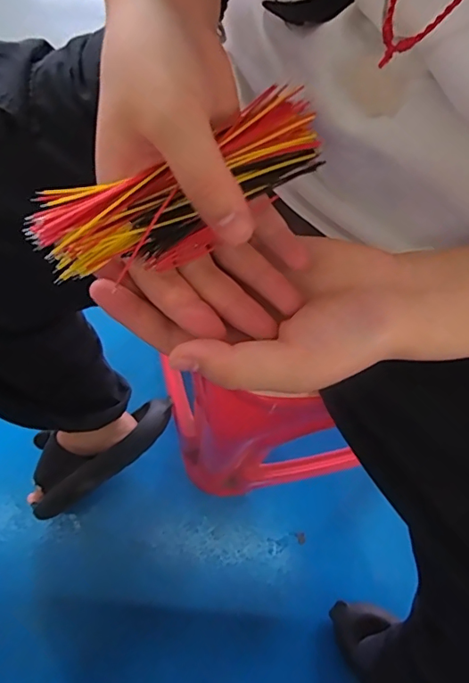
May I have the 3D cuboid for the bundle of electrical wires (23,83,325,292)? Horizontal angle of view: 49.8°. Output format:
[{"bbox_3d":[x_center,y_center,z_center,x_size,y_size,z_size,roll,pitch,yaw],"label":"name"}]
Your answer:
[{"bbox_3d":[-0.016,-0.064,0.212,0.135,0.027,0.034,-35,77,-24],"label":"bundle of electrical wires"}]

